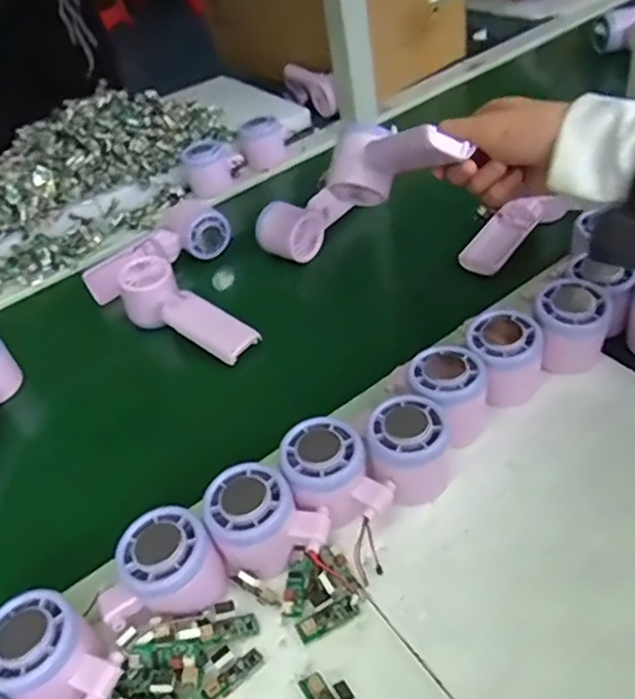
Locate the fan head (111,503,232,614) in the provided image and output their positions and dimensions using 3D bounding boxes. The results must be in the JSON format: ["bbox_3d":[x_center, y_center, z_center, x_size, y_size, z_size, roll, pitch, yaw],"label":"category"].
[{"bbox_3d":[-0.090,0.133,0.398,0.056,0.042,0.055,30,57,36],"label":"fan head"}]

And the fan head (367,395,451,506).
[{"bbox_3d":[0.064,0.071,0.446,0.057,0.053,0.061,-3,45,6],"label":"fan head"}]

